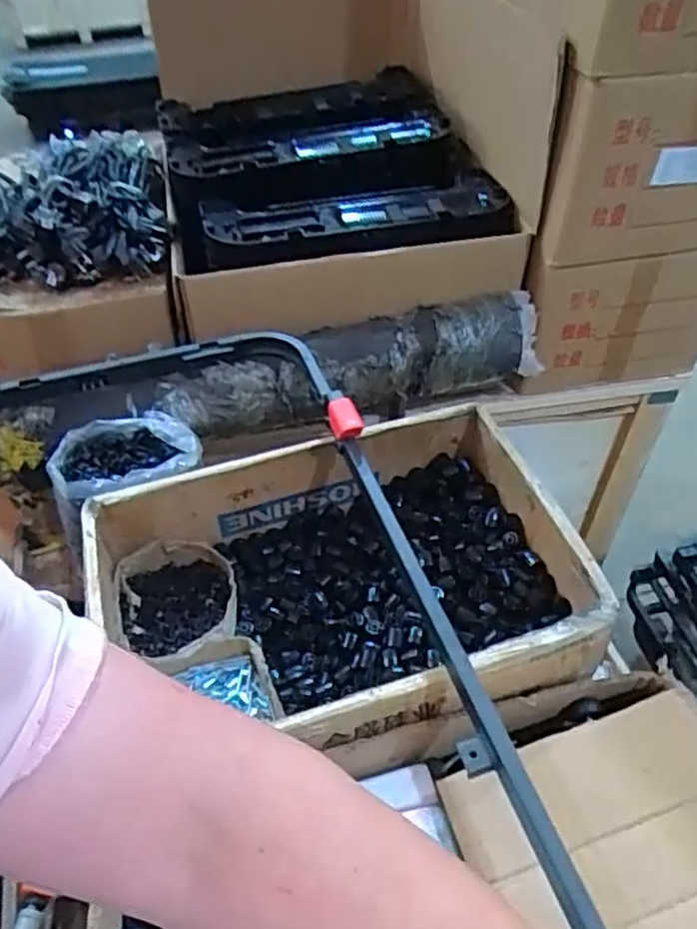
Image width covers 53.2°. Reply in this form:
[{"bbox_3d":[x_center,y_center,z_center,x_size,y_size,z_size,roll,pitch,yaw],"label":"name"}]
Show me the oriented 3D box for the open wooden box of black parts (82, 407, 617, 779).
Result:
[{"bbox_3d":[-0.006,0.144,0.806,0.494,0.139,0.391,-13,47,-11],"label":"open wooden box of black parts"}]

